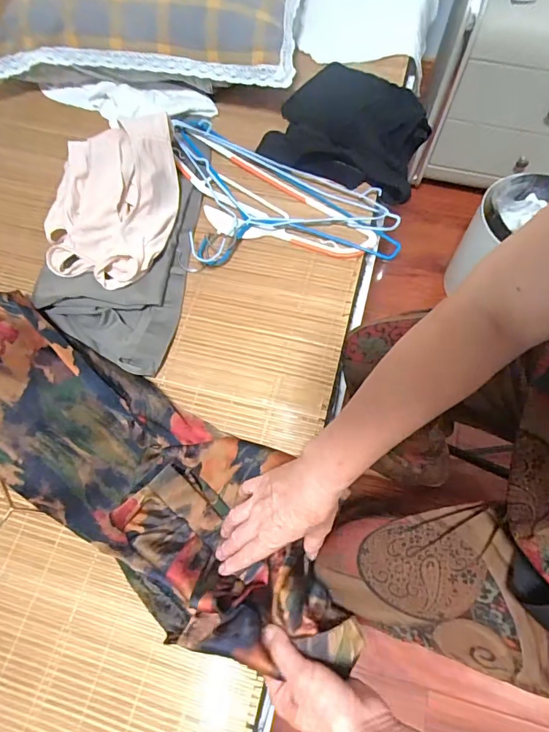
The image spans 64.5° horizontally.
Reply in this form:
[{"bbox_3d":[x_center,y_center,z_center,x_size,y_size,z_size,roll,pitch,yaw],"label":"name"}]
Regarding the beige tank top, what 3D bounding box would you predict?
[{"bbox_3d":[-0.234,-0.245,0.625,0.173,0.060,0.256,10,69,6],"label":"beige tank top"}]

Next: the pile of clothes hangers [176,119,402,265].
[{"bbox_3d":[-0.029,-0.229,0.659,0.405,0.026,0.204,33,73,14],"label":"pile of clothes hangers"}]

